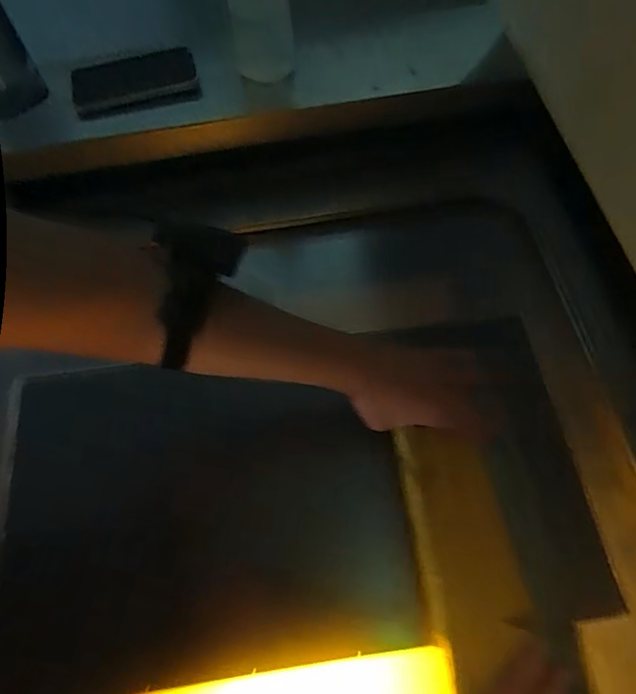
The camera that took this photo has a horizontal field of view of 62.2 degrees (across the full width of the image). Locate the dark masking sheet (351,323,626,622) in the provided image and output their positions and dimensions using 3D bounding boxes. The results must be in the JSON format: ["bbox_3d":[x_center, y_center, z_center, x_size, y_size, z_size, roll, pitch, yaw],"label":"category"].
[{"bbox_3d":[0.169,0.113,0.521,0.166,0.017,0.297,-10,73,-4],"label":"dark masking sheet"}]

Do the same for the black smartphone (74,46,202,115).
[{"bbox_3d":[-0.222,-0.321,0.633,0.148,0.018,0.075,-15,65,-5],"label":"black smartphone"}]

